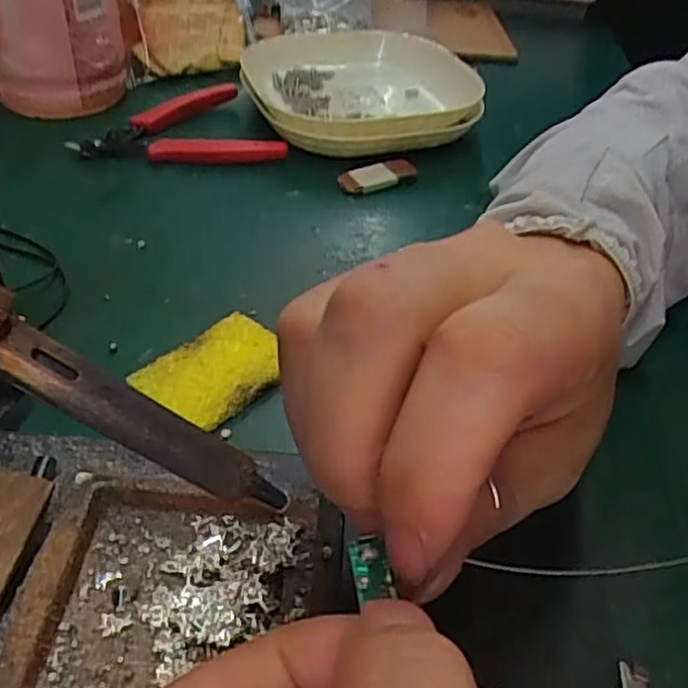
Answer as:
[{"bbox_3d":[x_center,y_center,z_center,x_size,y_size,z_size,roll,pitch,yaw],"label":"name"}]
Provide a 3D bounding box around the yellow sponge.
[{"bbox_3d":[-0.047,0.010,0.260,0.039,0.007,0.054,34,48,30],"label":"yellow sponge"}]

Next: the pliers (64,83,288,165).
[{"bbox_3d":[-0.097,-0.132,0.409,0.115,0.014,0.082,-2,41,-11],"label":"pliers"}]

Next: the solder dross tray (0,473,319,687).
[{"bbox_3d":[-0.046,0.068,0.187,0.073,0.015,0.066,5,40,0],"label":"solder dross tray"}]

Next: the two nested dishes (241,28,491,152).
[{"bbox_3d":[0.014,-0.167,0.452,0.152,0.033,0.186,1,41,-7],"label":"two nested dishes"}]

